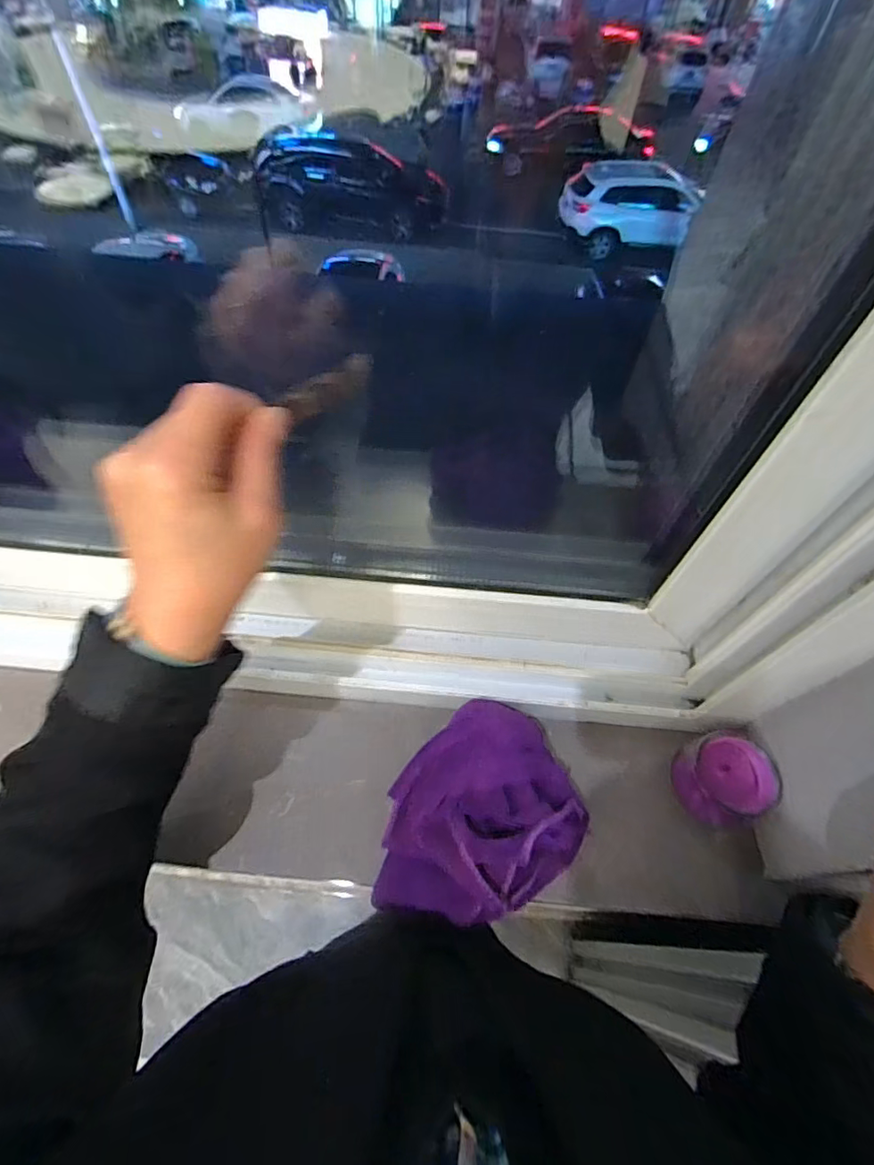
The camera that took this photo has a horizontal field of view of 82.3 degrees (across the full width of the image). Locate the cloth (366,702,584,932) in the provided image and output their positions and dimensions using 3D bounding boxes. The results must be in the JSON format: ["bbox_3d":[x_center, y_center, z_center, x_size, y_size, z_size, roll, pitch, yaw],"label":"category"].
[{"bbox_3d":[0.030,0.163,0.339,0.121,0.061,0.155,39,63,21],"label":"cloth"}]

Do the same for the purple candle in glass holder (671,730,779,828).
[{"bbox_3d":[0.206,0.146,0.365,0.056,0.051,0.057,1,56,-2],"label":"purple candle in glass holder"}]

